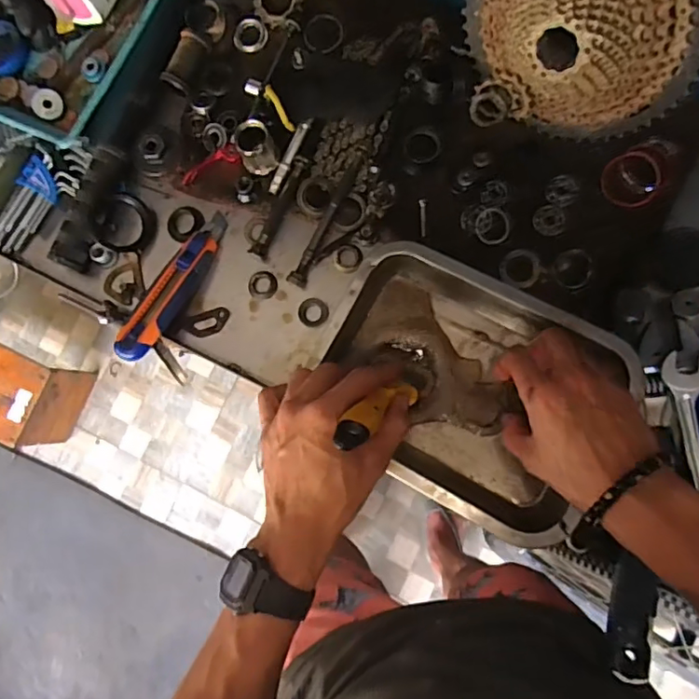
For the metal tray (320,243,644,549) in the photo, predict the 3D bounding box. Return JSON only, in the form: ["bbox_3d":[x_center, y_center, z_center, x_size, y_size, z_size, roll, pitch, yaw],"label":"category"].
[{"bbox_3d":[0.101,0.032,0.483,0.243,0.056,0.195,26,87,8],"label":"metal tray"}]

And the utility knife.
[{"bbox_3d":[-0.166,-0.061,0.534,0.038,0.025,0.165,27,73,8],"label":"utility knife"}]

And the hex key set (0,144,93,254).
[{"bbox_3d":[-0.315,-0.154,0.561,0.051,0.026,0.130,39,88,8],"label":"hex key set"}]

